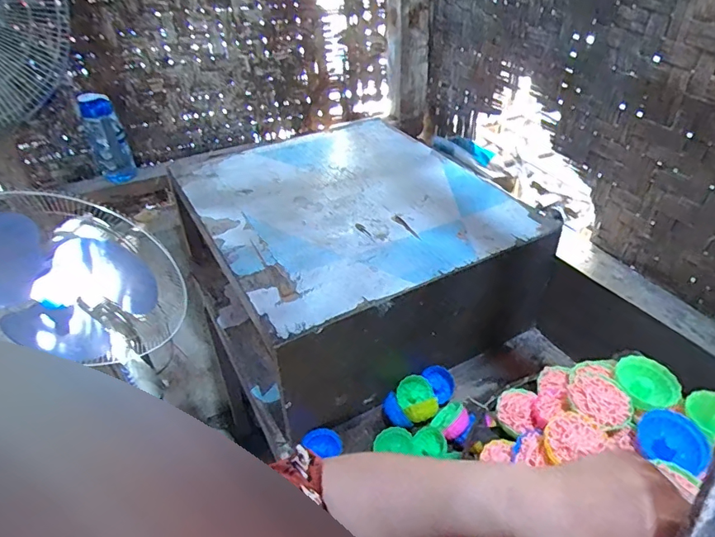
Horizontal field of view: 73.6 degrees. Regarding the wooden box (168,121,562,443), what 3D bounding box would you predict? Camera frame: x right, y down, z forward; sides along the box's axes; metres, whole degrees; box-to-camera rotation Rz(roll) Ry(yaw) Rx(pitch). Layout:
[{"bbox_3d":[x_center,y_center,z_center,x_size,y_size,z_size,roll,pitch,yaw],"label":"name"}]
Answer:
[{"bbox_3d":[-0.020,-0.059,0.966,0.520,0.216,0.597,-21,42,-22],"label":"wooden box"}]

